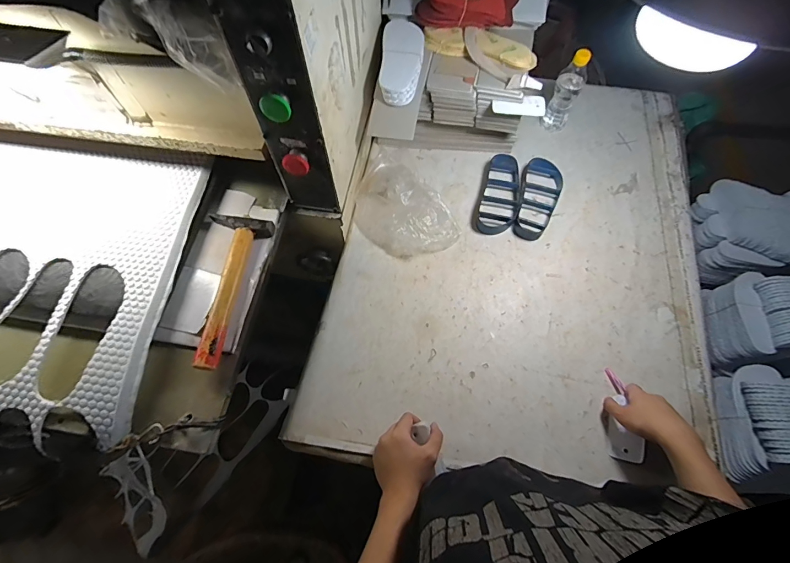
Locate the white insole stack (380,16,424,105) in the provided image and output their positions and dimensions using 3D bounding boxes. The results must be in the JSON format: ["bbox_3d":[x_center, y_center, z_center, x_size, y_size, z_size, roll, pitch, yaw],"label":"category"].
[{"bbox_3d":[0.016,-0.456,0.779,0.086,0.047,0.234,2,58,1],"label":"white insole stack"}]

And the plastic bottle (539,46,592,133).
[{"bbox_3d":[0.400,-0.450,0.885,0.064,0.189,0.079,21,61,12],"label":"plastic bottle"}]

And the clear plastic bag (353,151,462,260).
[{"bbox_3d":[0.013,-0.161,0.825,0.188,0.061,0.261,-35,65,-19],"label":"clear plastic bag"}]

